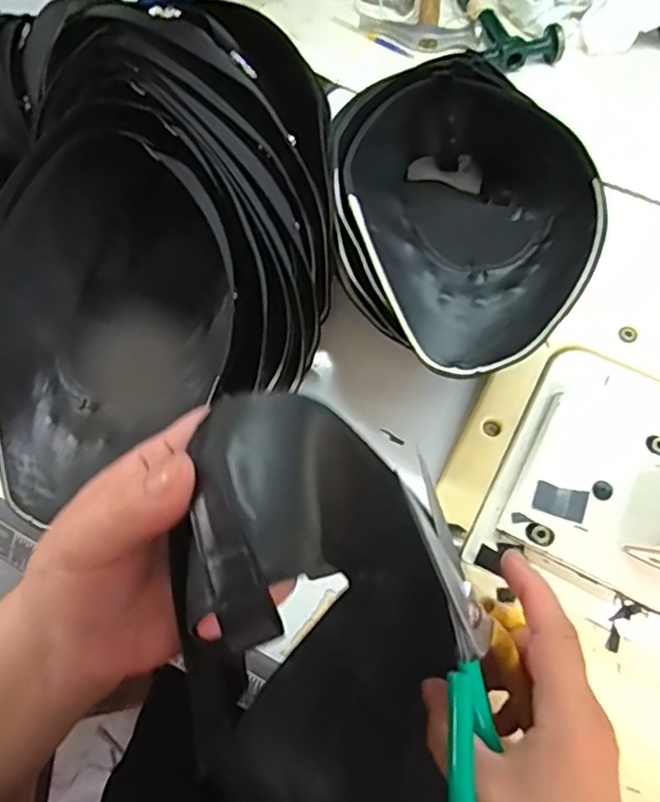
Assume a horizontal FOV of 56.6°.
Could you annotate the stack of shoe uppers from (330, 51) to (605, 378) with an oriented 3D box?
[{"bbox_3d":[0.083,-0.130,0.435,0.161,0.086,0.264,-1,61,-1],"label":"stack of shoe uppers"}]

